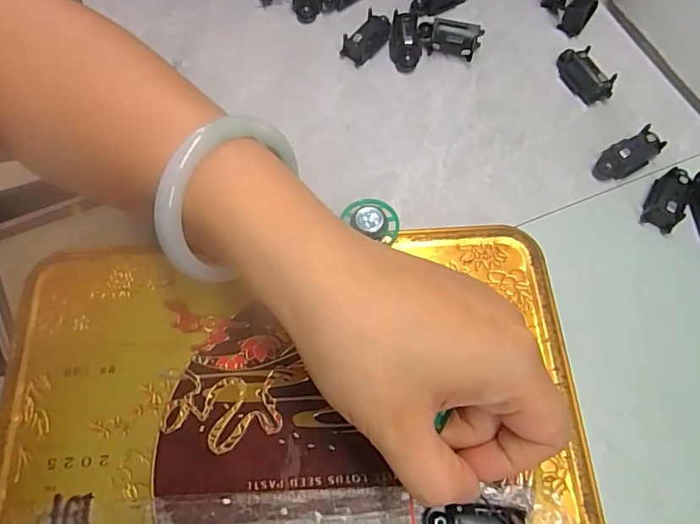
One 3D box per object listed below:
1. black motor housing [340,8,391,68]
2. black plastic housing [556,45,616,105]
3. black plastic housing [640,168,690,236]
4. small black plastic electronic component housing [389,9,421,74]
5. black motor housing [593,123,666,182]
[{"bbox_3d":[0.011,-0.131,0.289,0.016,0.013,0.034,35,71,14],"label":"black motor housing"},{"bbox_3d":[0.131,-0.106,0.278,0.016,0.012,0.035,-26,69,-11],"label":"black plastic housing"},{"bbox_3d":[0.159,-0.031,0.248,0.016,0.013,0.029,25,69,10],"label":"black plastic housing"},{"bbox_3d":[0.032,-0.129,0.286,0.017,0.015,0.035,2,66,1],"label":"small black plastic electronic component housing"},{"bbox_3d":[0.144,-0.055,0.257,0.035,0.014,0.016,-30,69,4],"label":"black motor housing"}]

